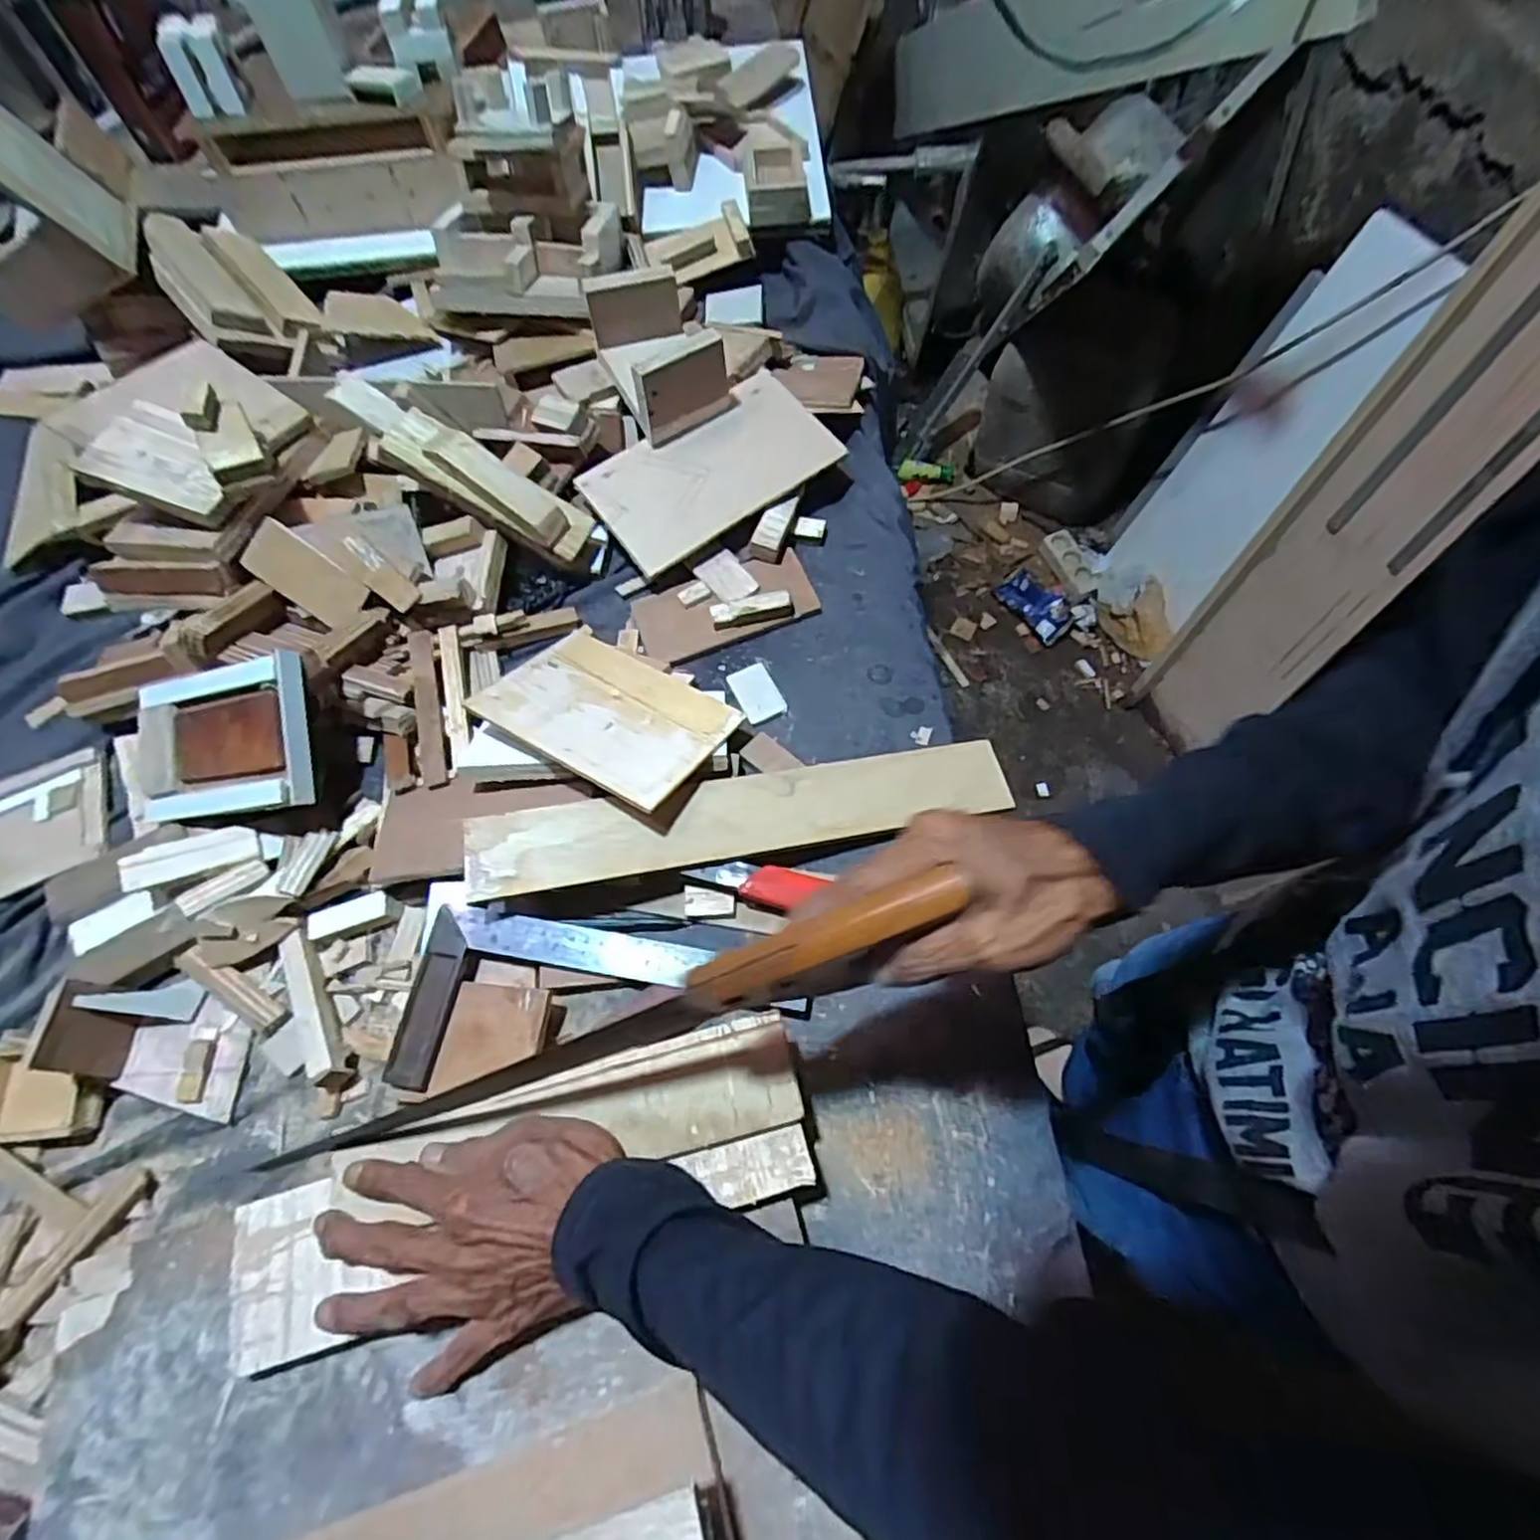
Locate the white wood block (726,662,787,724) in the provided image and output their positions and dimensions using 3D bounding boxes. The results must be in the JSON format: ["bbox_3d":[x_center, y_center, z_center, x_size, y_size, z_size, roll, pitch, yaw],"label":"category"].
[{"bbox_3d":[-0.011,-0.062,0.581,0.033,0.006,0.051,-24,66,-8],"label":"white wood block"}]

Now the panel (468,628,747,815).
[{"bbox_3d":[-0.115,-0.047,0.531,0.167,0.010,0.134,28,46,16],"label":"panel"}]

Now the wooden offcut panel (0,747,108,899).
[{"bbox_3d":[-0.567,0.042,0.548,0.109,0.006,0.109,-24,66,-8],"label":"wooden offcut panel"}]

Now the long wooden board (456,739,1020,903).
[{"bbox_3d":[-0.012,0.030,0.504,0.376,0.008,0.059,-8,65,-12],"label":"long wooden board"}]

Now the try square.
[{"bbox_3d":[-0.109,0.162,0.462,0.250,0.032,0.110,7,65,6],"label":"try square"}]

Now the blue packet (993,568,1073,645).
[{"bbox_3d":[0.542,-0.339,1.466,0.090,0.031,0.171,-34,68,-12],"label":"blue packet"}]

